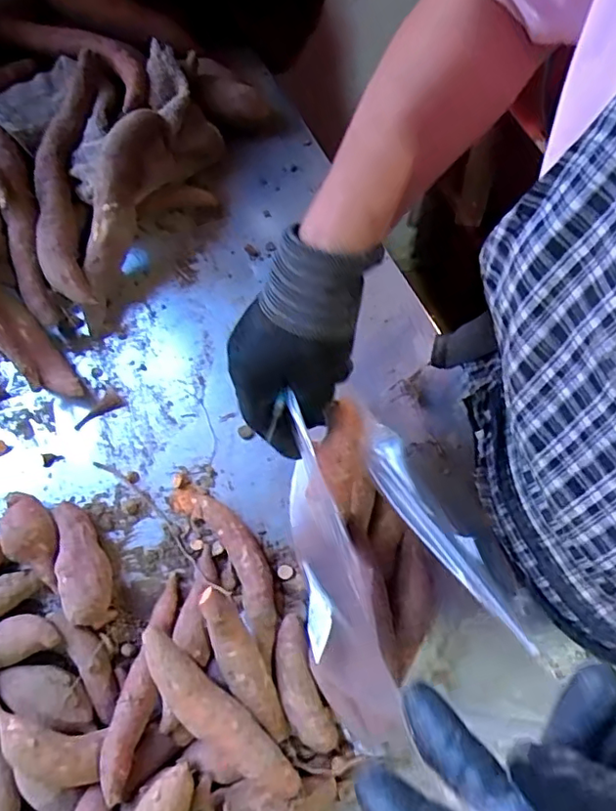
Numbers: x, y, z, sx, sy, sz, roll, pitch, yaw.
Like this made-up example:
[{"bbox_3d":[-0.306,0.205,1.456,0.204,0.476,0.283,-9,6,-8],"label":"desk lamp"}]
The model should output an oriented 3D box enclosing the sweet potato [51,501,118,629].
[{"bbox_3d":[-0.174,0.120,0.454,0.034,0.027,0.096,-15,71,-4],"label":"sweet potato"}]

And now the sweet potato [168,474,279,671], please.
[{"bbox_3d":[-0.058,0.117,0.455,0.040,0.023,0.159,-33,73,-10],"label":"sweet potato"}]

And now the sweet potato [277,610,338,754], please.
[{"bbox_3d":[-0.007,0.199,0.420,0.029,0.020,0.089,-18,72,-5],"label":"sweet potato"}]

